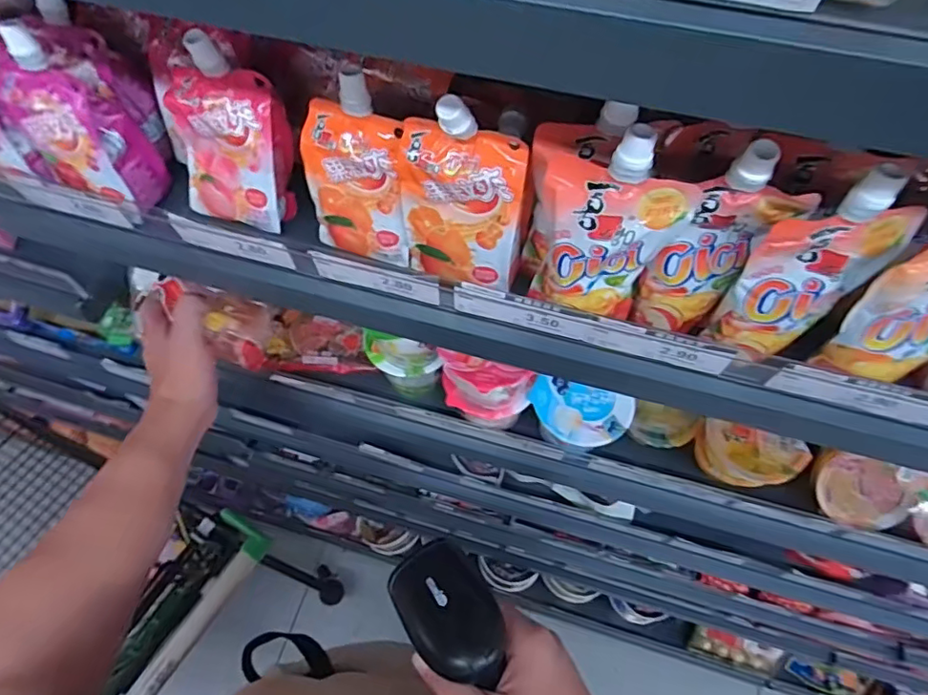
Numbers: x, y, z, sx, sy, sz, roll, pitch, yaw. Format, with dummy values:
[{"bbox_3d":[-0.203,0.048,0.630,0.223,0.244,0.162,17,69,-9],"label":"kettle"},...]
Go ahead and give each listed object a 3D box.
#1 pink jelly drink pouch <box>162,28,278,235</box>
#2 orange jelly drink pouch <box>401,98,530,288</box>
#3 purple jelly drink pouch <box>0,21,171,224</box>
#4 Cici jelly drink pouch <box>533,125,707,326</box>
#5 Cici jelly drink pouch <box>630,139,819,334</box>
[{"bbox_3d":[-0.179,-0.156,0.418,0.079,0.131,0.051,15,62,8],"label":"pink jelly drink pouch"},{"bbox_3d":[-0.001,-0.098,0.378,0.080,0.149,0.042,10,61,5],"label":"orange jelly drink pouch"},{"bbox_3d":[-0.299,-0.171,0.429,0.090,0.134,0.057,21,63,11],"label":"purple jelly drink pouch"},{"bbox_3d":[0.088,-0.067,0.351,0.079,0.151,0.025,12,61,7],"label":"Cici jelly drink pouch"},{"bbox_3d":[0.157,-0.061,0.353,0.065,0.157,0.027,23,63,13],"label":"Cici jelly drink pouch"}]

